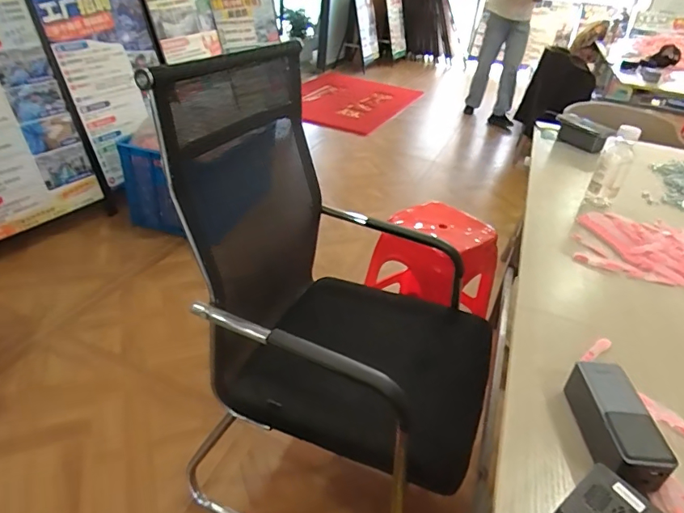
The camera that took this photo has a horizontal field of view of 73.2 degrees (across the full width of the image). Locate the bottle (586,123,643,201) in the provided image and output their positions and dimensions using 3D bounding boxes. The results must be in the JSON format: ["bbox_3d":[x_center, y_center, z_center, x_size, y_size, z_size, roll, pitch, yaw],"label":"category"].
[{"bbox_3d":[0.578,-0.200,0.979,0.058,0.159,0.053,21,37,20],"label":"bottle"}]

